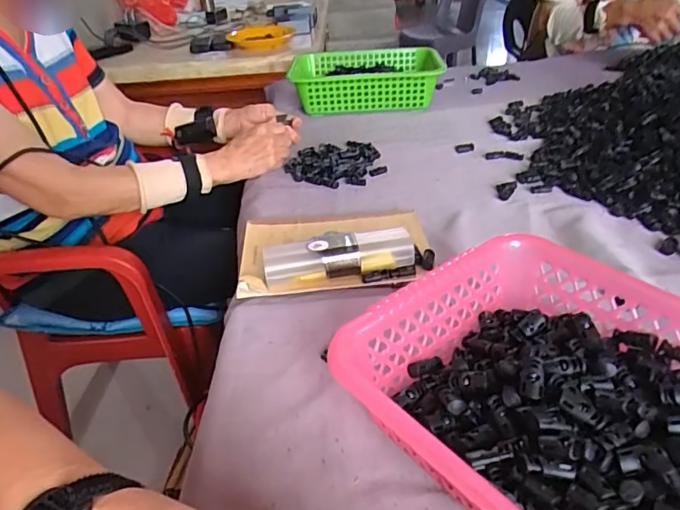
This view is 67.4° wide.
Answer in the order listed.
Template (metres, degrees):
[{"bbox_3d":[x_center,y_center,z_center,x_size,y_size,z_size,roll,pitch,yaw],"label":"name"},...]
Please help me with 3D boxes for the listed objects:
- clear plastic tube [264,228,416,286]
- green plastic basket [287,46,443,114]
[{"bbox_3d":[-0.002,0.004,0.529,0.155,0.040,0.043,-10,34,-9],"label":"clear plastic tube"},{"bbox_3d":[0.051,-0.358,1.048,0.306,0.080,0.227,-1,33,3],"label":"green plastic basket"}]

